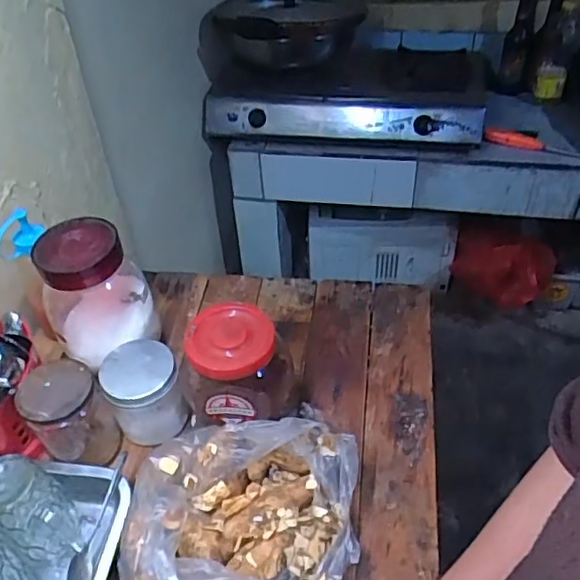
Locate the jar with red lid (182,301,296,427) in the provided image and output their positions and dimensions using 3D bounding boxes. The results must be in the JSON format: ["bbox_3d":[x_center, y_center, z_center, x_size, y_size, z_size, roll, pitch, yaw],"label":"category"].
[{"bbox_3d":[-0.063,0.101,0.718,0.118,0.137,0.105,19,48,22],"label":"jar with red lid"}]

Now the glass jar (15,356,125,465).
[{"bbox_3d":[-0.253,0.153,0.696,0.082,0.136,0.076,-35,51,-28],"label":"glass jar"}]

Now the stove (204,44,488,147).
[{"bbox_3d":[0.159,-0.551,1.567,0.691,0.152,0.399,7,44,12],"label":"stove"}]

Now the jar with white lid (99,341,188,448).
[{"bbox_3d":[-0.177,0.125,0.724,0.082,0.106,0.082,-2,43,2],"label":"jar with white lid"}]

